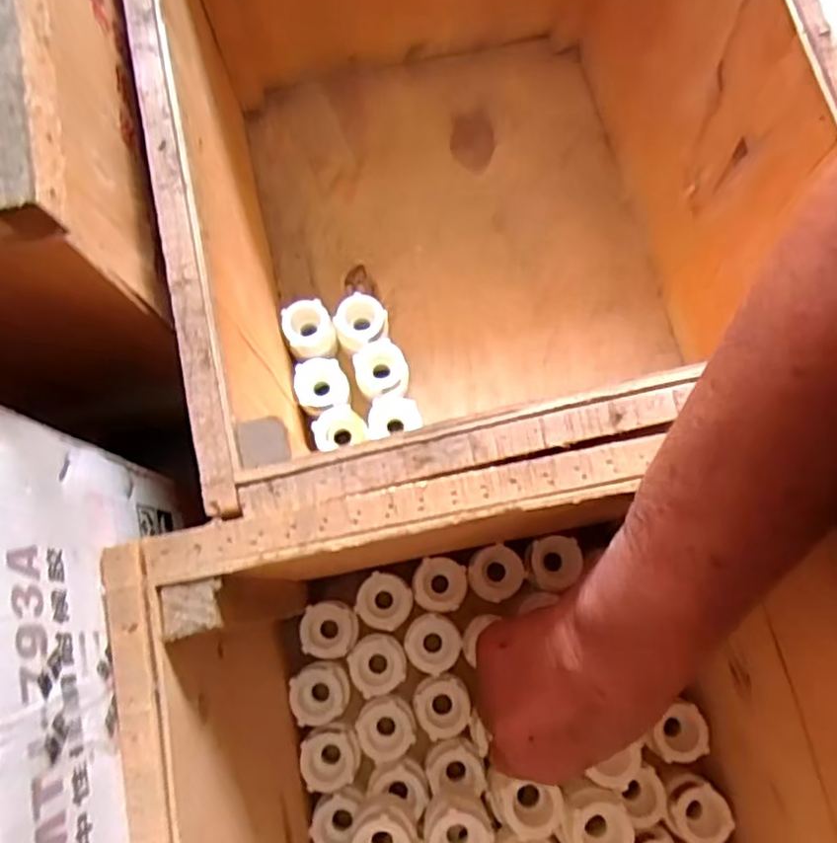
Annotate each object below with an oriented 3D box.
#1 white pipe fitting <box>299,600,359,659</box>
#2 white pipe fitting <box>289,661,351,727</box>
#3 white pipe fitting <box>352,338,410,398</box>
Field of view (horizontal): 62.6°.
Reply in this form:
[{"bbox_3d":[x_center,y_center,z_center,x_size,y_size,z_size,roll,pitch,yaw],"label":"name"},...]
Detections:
[{"bbox_3d":[-0.062,0.145,0.480,0.039,0.025,0.036,0,75,1],"label":"white pipe fitting"},{"bbox_3d":[-0.066,0.186,0.474,0.038,0.032,0.037,0,75,1],"label":"white pipe fitting"},{"bbox_3d":[-0.028,-0.035,0.534,0.039,0.046,0.041,0,75,1],"label":"white pipe fitting"}]

